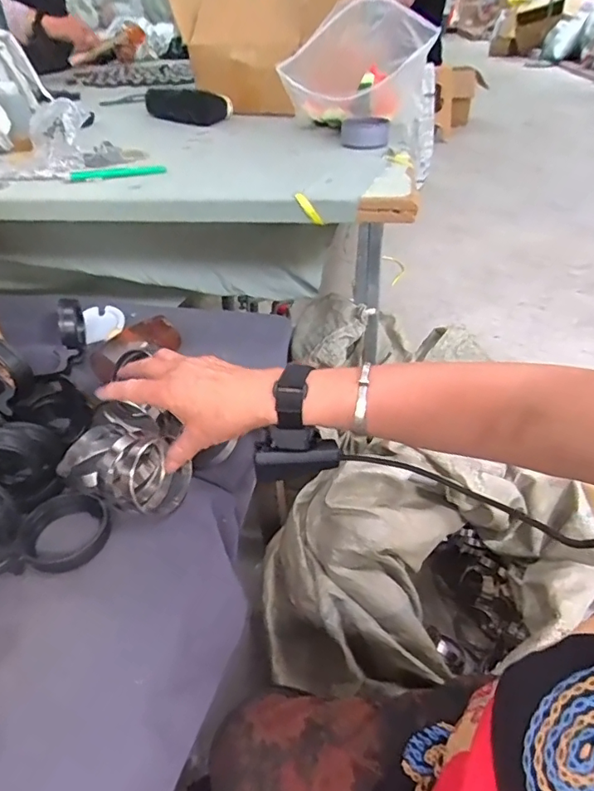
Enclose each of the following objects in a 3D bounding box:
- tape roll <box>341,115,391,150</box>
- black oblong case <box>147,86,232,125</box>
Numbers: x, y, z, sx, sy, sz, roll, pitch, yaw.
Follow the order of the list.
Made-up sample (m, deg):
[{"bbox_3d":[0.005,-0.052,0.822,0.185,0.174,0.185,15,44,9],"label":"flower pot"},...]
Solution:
[{"bbox_3d":[0.098,-0.377,0.722,0.068,0.036,0.068,3,39,6],"label":"tape roll"},{"bbox_3d":[-0.209,-0.544,0.937,0.073,0.050,0.208,-32,47,-32],"label":"black oblong case"}]

